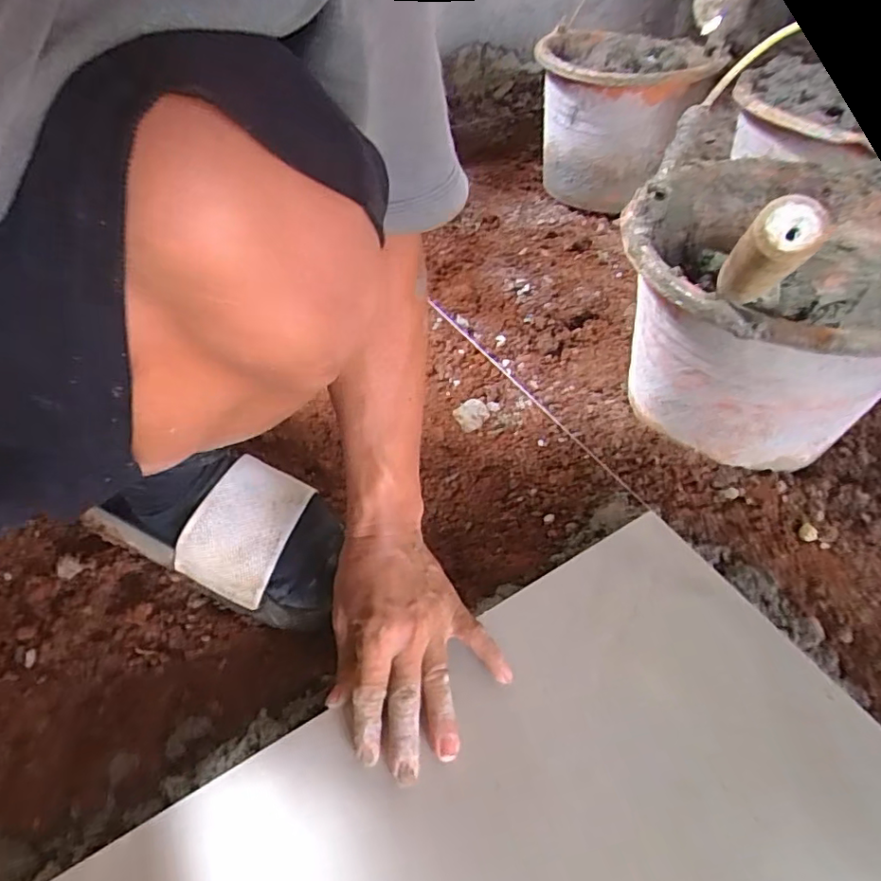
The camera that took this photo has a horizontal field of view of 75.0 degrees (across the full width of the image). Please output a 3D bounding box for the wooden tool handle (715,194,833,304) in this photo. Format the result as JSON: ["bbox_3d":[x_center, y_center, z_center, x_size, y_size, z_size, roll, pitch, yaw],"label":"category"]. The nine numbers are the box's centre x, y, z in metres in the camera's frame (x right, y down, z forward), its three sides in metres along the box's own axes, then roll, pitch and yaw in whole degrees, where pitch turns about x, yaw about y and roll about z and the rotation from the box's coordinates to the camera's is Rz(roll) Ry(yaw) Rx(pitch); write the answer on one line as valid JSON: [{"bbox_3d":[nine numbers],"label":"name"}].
[{"bbox_3d":[0.185,-0.105,0.333,0.031,0.115,0.029,15,87,12],"label":"wooden tool handle"}]

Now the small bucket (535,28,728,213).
[{"bbox_3d":[0.253,-0.459,0.838,0.220,0.200,0.212,0,48,0],"label":"small bucket"}]

